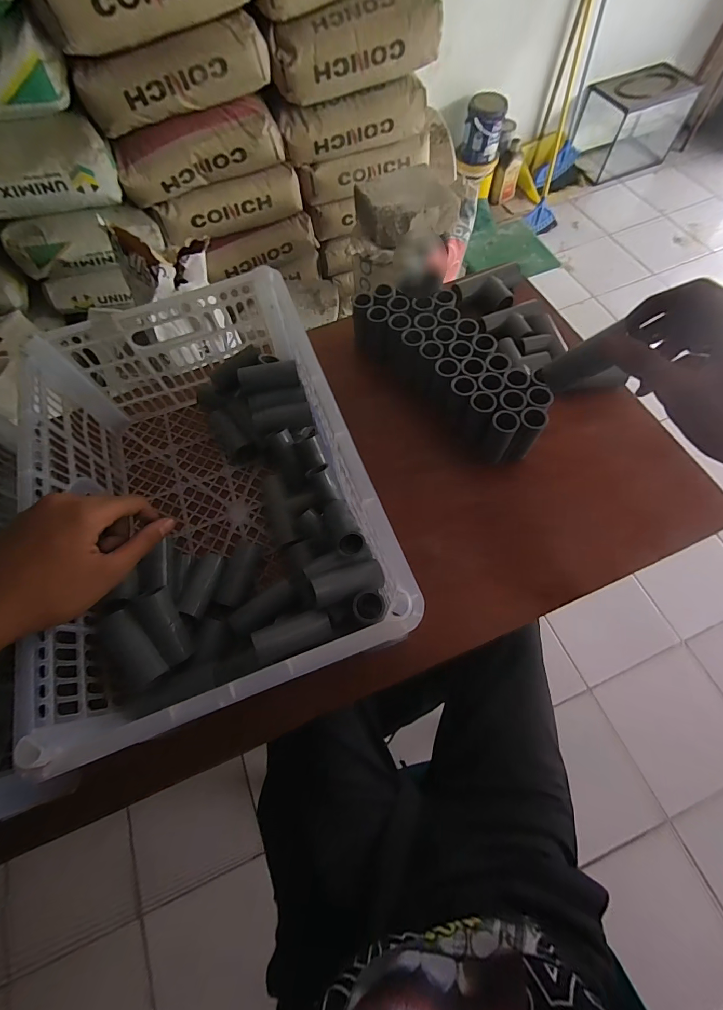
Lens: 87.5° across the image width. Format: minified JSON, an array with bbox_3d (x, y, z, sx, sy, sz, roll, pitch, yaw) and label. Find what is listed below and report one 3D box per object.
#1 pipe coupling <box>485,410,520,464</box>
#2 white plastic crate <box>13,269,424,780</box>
[{"bbox_3d":[0.159,-0.077,0.437,0.028,0.070,0.027,-1,67,2],"label":"pipe coupling"},{"bbox_3d":[-0.152,-0.023,0.387,0.271,0.153,0.408,-20,68,-6],"label":"white plastic crate"}]

